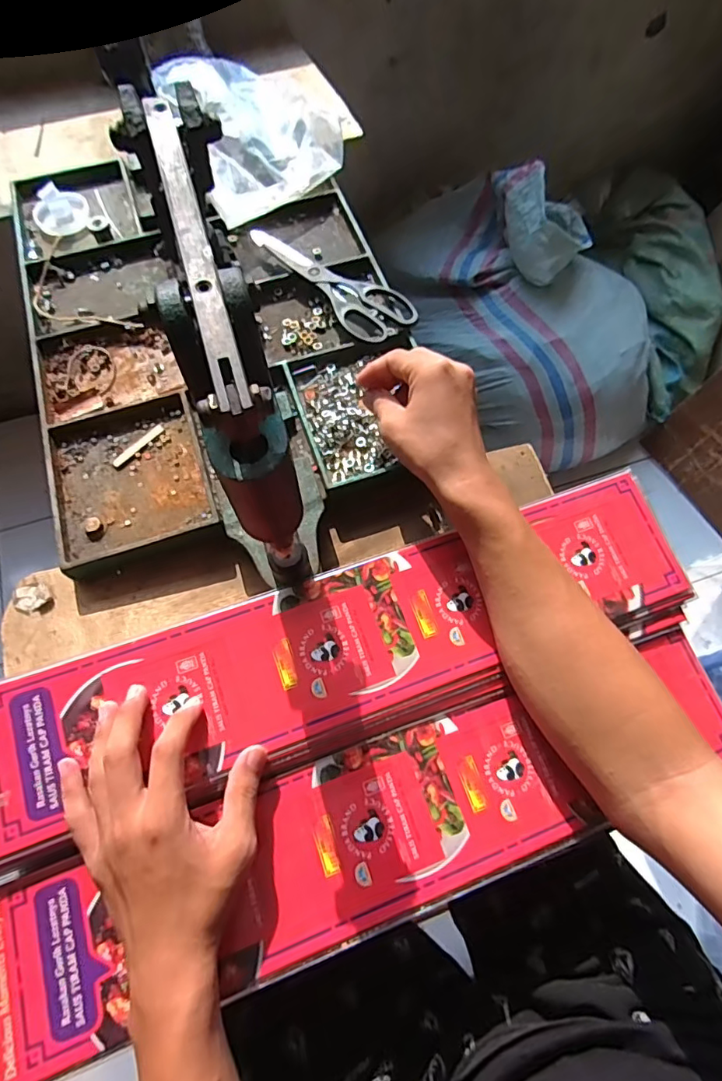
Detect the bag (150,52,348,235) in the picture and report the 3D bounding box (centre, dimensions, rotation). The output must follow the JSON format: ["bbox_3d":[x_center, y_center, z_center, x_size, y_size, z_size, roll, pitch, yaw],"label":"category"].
[{"bbox_3d":[-0.130,-0.486,0.613,0.170,0.047,0.268,-22,69,-10],"label":"bag"}]

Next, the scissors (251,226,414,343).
[{"bbox_3d":[-0.028,-0.267,0.535,0.066,0.022,0.199,-35,71,-15],"label":"scissors"}]

